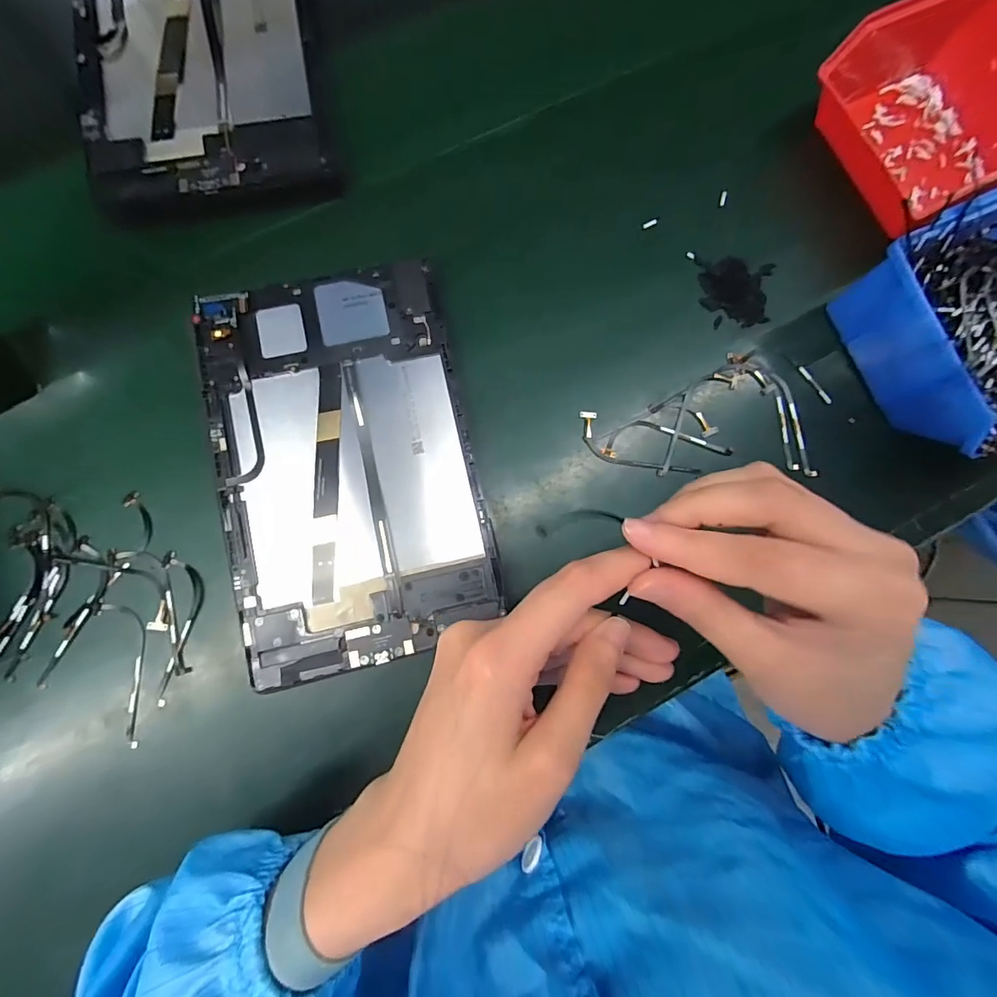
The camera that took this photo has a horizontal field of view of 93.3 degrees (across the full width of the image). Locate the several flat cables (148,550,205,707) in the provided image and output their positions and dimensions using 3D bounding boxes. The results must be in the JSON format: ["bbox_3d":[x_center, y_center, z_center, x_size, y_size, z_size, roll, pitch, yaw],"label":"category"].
[{"bbox_3d":[-0.194,0.077,0.280,0.026,0.004,0.086,4,84,-2],"label":"several flat cables"}]

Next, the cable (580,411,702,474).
[{"bbox_3d":[0.086,-0.030,0.308,0.080,0.004,0.025,28,83,0],"label":"cable"}]

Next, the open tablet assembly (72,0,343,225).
[{"bbox_3d":[-0.201,-0.300,0.314,0.150,0.008,0.244,-11,82,-3],"label":"open tablet assembly"}]

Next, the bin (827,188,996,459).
[{"bbox_3d":[0.305,-0.099,0.296,0.126,0.064,0.150,-24,85,-5],"label":"bin"}]

